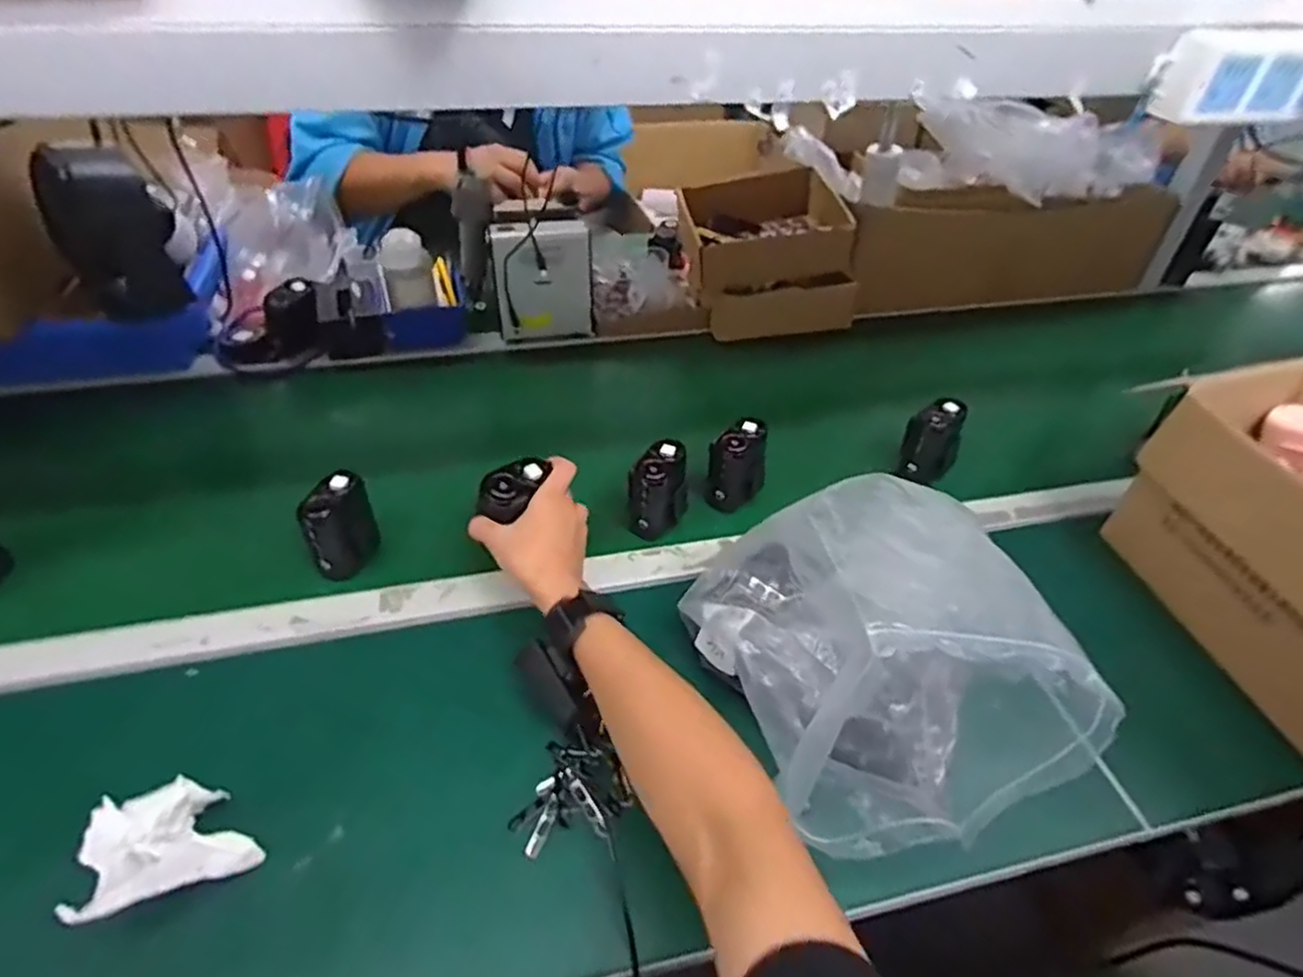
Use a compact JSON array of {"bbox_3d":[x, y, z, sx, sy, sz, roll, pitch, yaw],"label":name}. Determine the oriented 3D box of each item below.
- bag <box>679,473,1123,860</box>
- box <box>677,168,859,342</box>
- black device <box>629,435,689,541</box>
[{"bbox_3d":[0.154,0.104,0.492,0.173,0.193,0.225,-11,46,-16],"label":"bag"},{"bbox_3d":[0.159,-0.340,1.019,0.232,0.156,0.185,-3,44,-7],"label":"box"},{"bbox_3d":[0.006,0.001,0.697,0.059,0.074,0.065,7,44,3],"label":"black device"}]

